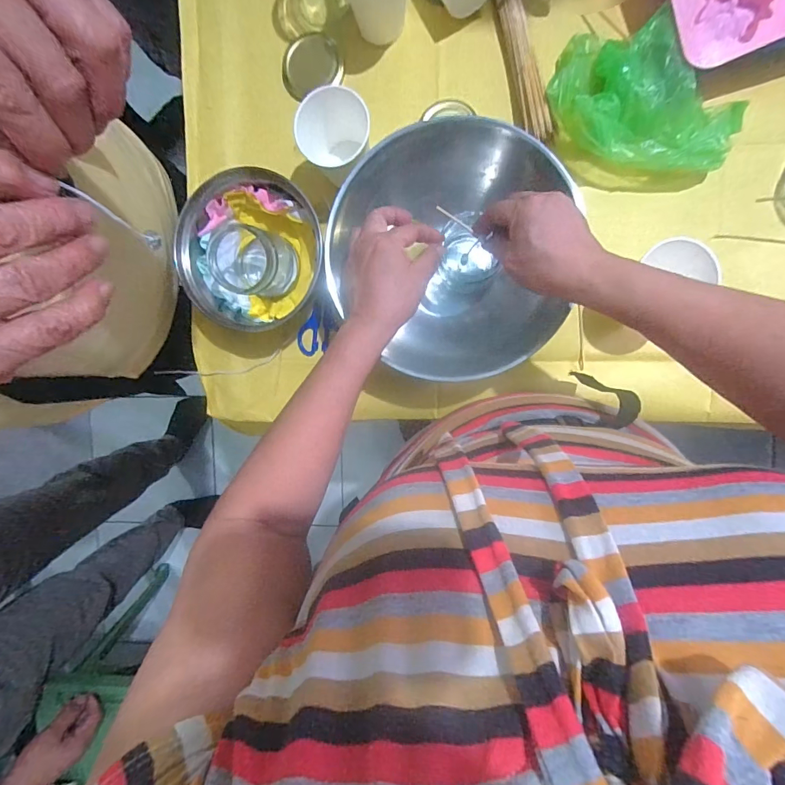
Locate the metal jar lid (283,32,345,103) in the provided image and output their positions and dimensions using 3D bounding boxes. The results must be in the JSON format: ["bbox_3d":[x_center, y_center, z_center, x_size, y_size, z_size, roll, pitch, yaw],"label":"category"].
[{"bbox_3d":[-0.094,-0.379,0.475,0.070,0.016,0.065,0,97,3],"label":"metal jar lid"}]

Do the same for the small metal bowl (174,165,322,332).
[{"bbox_3d":[-0.158,-0.156,0.466,0.138,0.079,0.166,11,98,2],"label":"small metal bowl"}]

